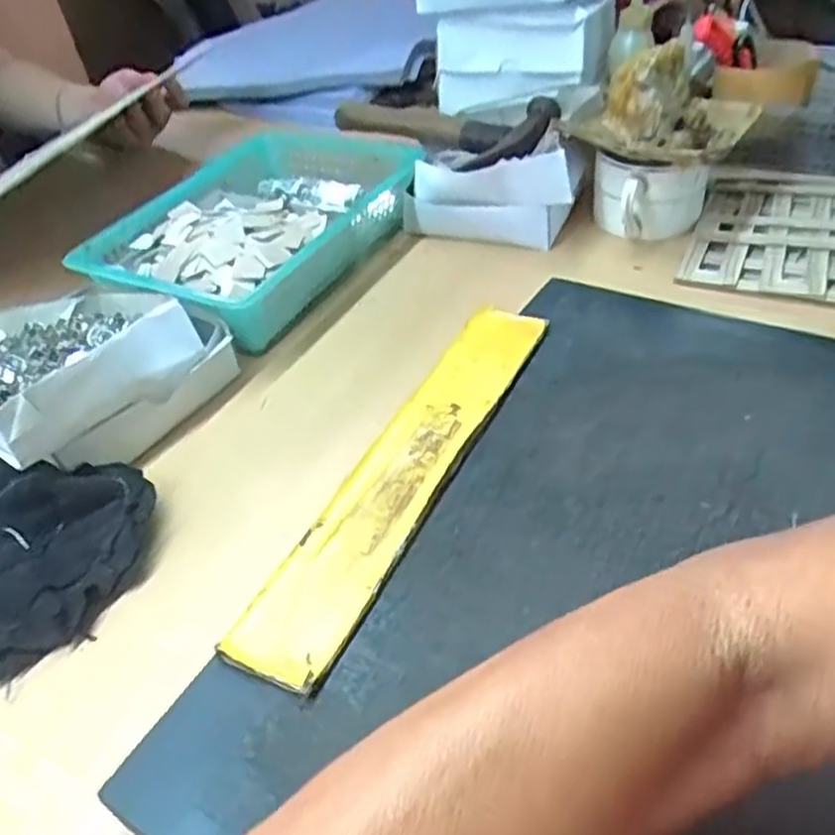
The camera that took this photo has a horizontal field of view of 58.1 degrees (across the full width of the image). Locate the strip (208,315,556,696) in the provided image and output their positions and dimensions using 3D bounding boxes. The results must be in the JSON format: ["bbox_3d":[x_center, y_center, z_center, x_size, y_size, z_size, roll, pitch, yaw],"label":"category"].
[{"bbox_3d":[-0.003,0.021,0.385,0.045,0.005,0.261,16,45,24],"label":"strip"}]

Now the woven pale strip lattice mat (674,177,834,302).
[{"bbox_3d":[0.302,-0.139,0.570,0.168,0.018,0.176,14,45,22],"label":"woven pale strip lattice mat"}]

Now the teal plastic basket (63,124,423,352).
[{"bbox_3d":[-0.126,-0.149,0.595,0.172,0.058,0.250,16,46,24],"label":"teal plastic basket"}]

